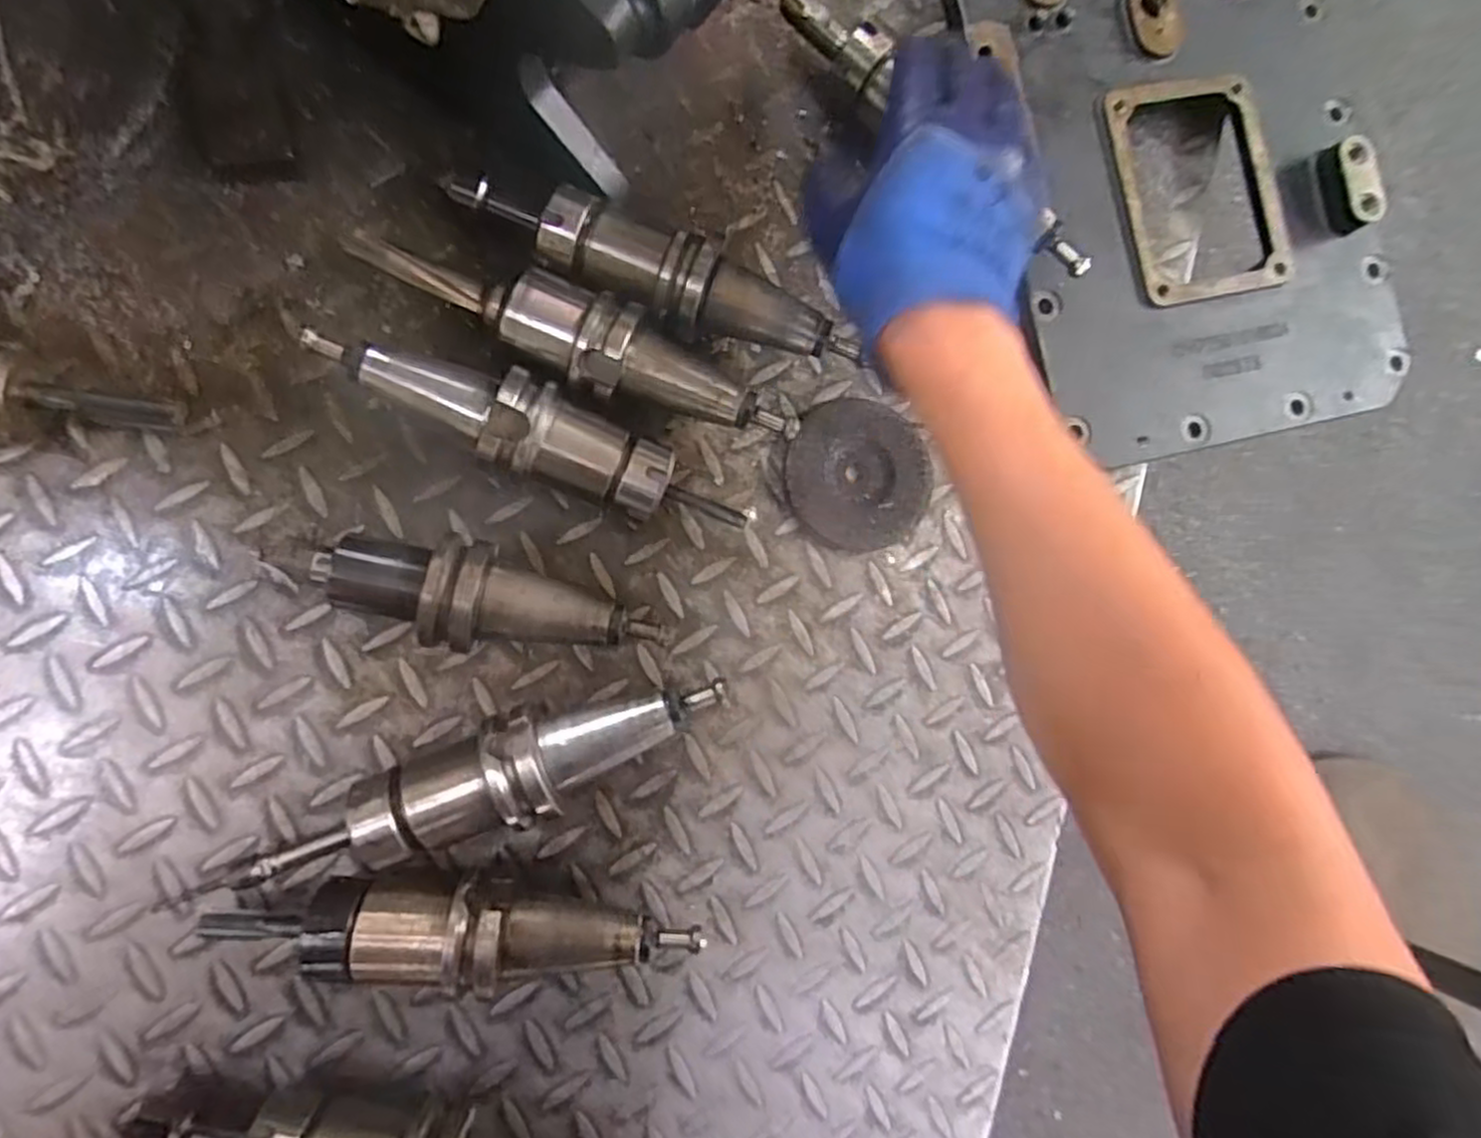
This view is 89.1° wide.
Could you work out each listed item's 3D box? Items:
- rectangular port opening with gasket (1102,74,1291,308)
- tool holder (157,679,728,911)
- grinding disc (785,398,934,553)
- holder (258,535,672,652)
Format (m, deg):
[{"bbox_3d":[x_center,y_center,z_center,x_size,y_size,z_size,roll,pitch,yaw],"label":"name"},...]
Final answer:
[{"bbox_3d":[0.305,-0.253,0.501,0.109,0.011,0.146,-14,91,-10],"label":"rectangular port opening with gasket"},{"bbox_3d":[-0.149,0.115,0.394,0.287,0.058,0.052,-20,92,-10],"label":"tool holder"},{"bbox_3d":[0.075,-0.059,0.472,0.091,0.008,0.092,0,88,-10],"label":"grinding disc"},{"bbox_3d":[-0.141,0.014,0.402,0.200,0.061,0.053,10,87,-9],"label":"holder"}]

